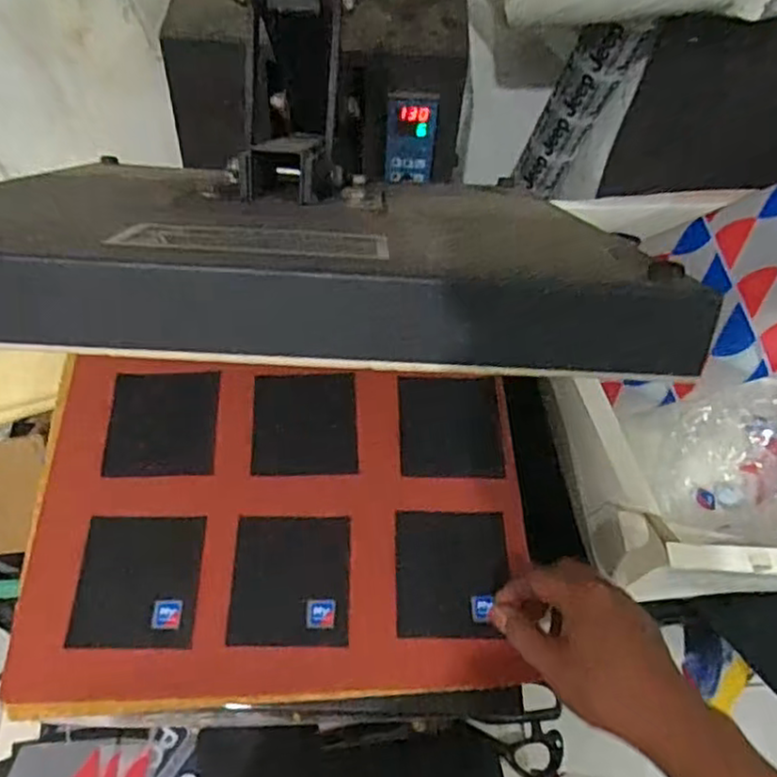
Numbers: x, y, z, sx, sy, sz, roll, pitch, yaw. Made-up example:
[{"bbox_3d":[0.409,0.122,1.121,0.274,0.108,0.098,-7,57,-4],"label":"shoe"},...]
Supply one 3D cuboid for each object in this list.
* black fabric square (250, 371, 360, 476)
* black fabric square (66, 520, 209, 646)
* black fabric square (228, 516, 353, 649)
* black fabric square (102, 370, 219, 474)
[{"bbox_3d":[-0.072,0.031,0.576,0.088,0.007,0.088,-1,72,-3],"label":"black fabric square"},{"bbox_3d":[-0.188,0.145,0.505,0.088,0.004,0.096,2,61,-7],"label":"black fabric square"},{"bbox_3d":[-0.075,0.146,0.515,0.088,0.005,0.097,1,62,-3],"label":"black fabric square"},{"bbox_3d":[-0.192,0.030,0.570,0.088,0.005,0.092,-1,66,-8],"label":"black fabric square"}]

